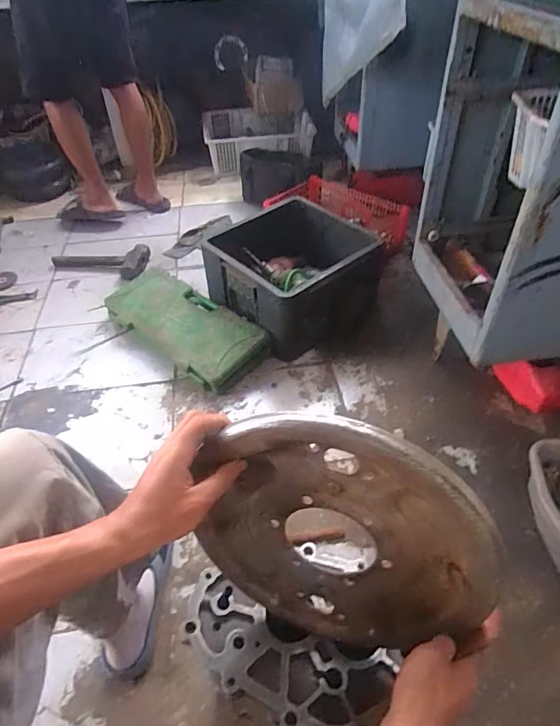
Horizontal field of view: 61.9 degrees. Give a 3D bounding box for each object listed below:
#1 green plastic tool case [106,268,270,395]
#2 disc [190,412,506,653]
[{"bbox_3d":[-0.272,-0.105,1.305,0.496,0.085,0.210,31,53,30],"label":"green plastic tool case"},{"bbox_3d":[0.054,0.179,0.453,0.272,0.307,0.016,12,35,16],"label":"disc"}]

